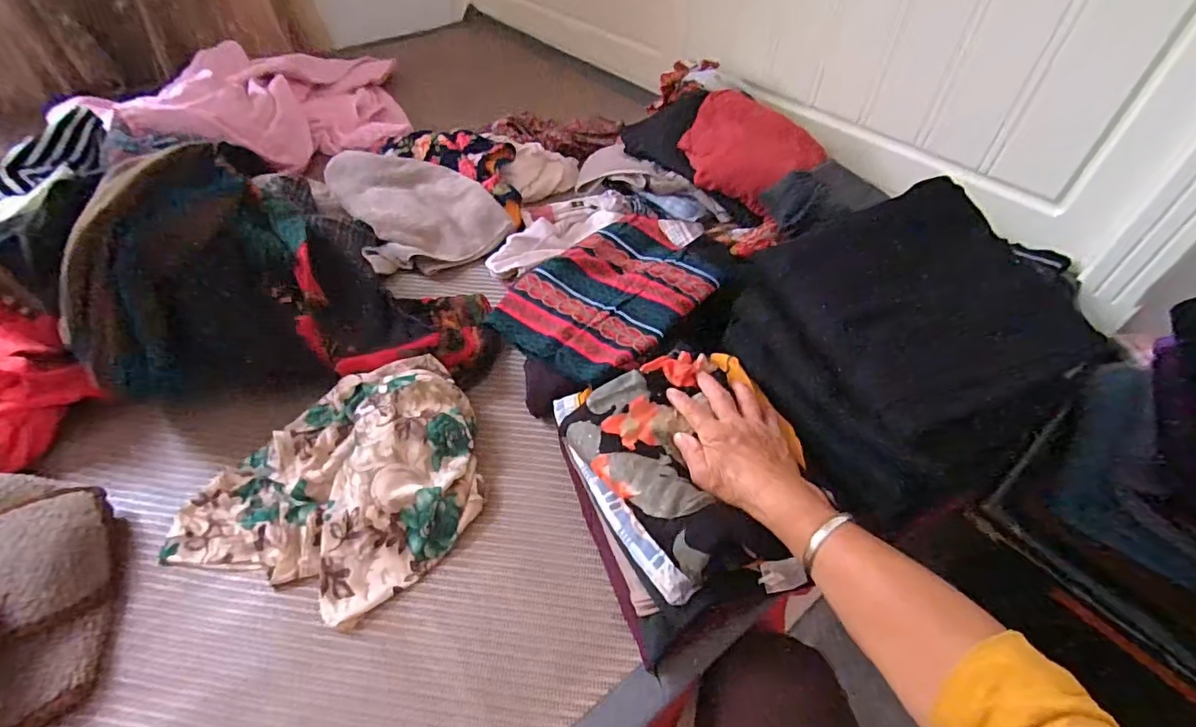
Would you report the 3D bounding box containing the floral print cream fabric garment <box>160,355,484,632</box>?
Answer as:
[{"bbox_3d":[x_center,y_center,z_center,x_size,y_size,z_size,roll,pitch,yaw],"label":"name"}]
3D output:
[{"bbox_3d":[-0.270,0.121,0.573,0.258,0.054,0.313,32,54,25],"label":"floral print cream fabric garment"}]

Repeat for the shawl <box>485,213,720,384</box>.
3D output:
[{"bbox_3d":[0.020,-0.094,0.724,0.214,0.062,0.277,33,54,26],"label":"shawl"}]

